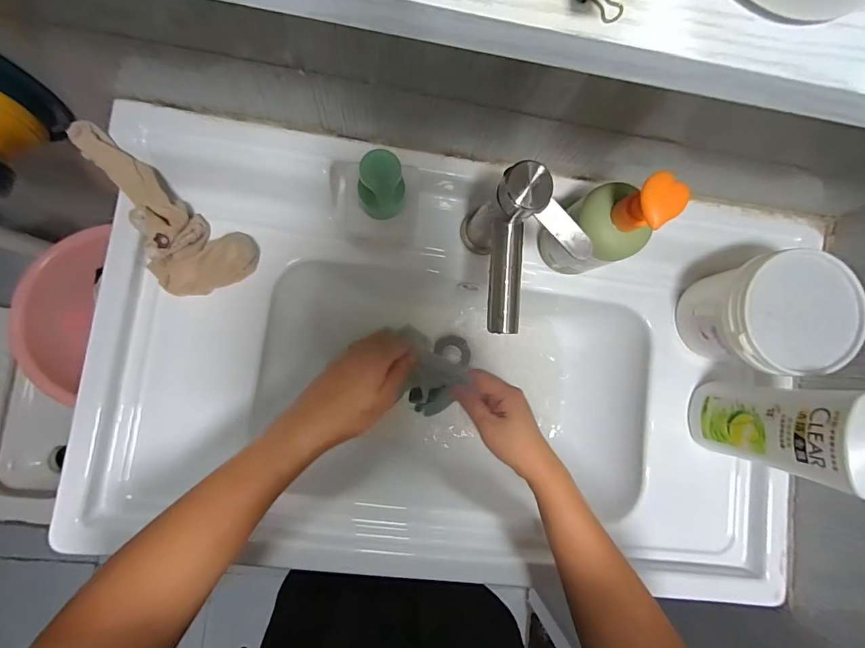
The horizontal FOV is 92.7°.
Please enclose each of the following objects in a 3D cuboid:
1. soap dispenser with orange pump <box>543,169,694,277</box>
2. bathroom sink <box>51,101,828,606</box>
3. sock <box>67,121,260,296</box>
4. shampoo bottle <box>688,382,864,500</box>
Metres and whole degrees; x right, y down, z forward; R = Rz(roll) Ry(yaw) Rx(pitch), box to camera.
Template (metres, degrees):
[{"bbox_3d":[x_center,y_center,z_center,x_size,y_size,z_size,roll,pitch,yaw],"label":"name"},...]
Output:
[{"bbox_3d":[0.171,-0.095,0.390,0.058,0.151,0.073,-38,90,-8],"label":"soap dispenser with orange pump"},{"bbox_3d":[0.033,0.051,0.525,0.791,0.183,0.458,6,85,-6],"label":"bathroom sink"},{"bbox_3d":[-0.286,-0.115,0.434,0.100,0.036,0.200,-42,107,-8],"label":"sock"},{"bbox_3d":[0.354,0.103,0.388,0.048,0.243,0.084,-2,85,-7],"label":"shampoo bottle"}]

